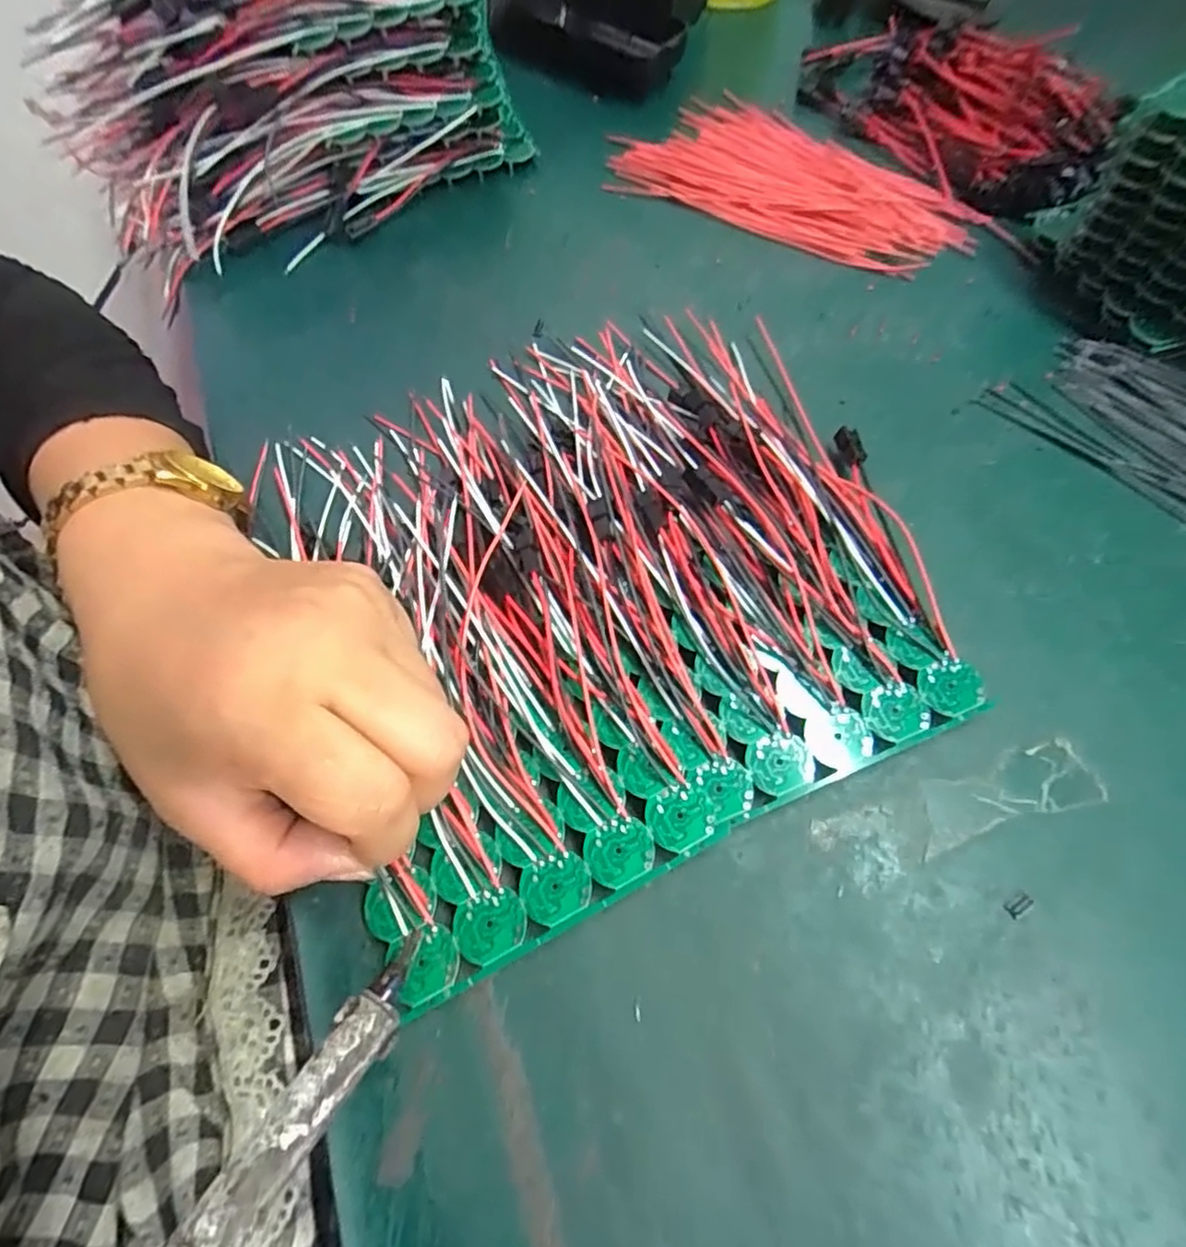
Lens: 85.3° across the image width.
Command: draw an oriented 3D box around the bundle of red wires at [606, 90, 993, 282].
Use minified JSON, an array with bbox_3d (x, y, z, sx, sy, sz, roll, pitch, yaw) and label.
[{"bbox_3d":[0.108,-0.243,0.349,0.188,0.007,0.098,32,70,18],"label":"bundle of red wires"}]

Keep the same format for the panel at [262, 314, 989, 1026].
[{"bbox_3d":[0.003,-0.029,0.243,0.223,0.024,0.224,-25,64,-8],"label":"panel"}]

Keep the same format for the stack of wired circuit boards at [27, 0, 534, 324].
[{"bbox_3d":[-0.154,-0.289,0.336,0.242,0.102,0.133,-31,66,-11],"label":"stack of wired circuit boards"}]

